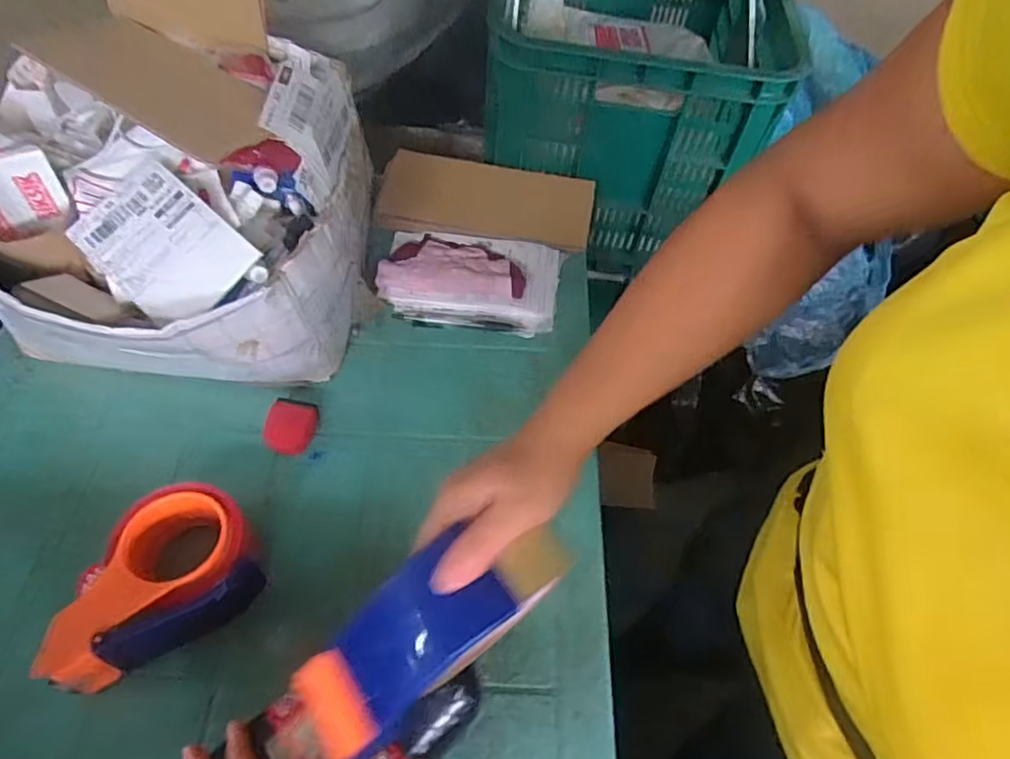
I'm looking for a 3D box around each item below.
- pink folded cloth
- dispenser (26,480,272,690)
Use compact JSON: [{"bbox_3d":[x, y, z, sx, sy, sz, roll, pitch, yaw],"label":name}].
[{"bbox_3d":[-0.061,-0.129,0.696,0.164,0.033,0.090,4,57,-2],"label":"pink folded cloth"},{"bbox_3d":[-0.275,0.156,0.484,0.150,0.059,0.119,-22,61,-18],"label":"dispenser"}]

